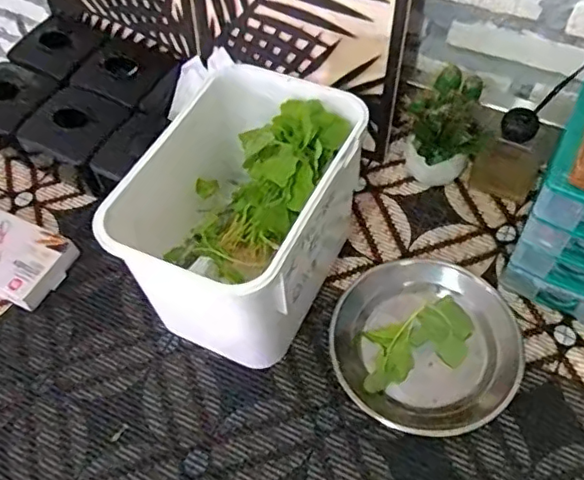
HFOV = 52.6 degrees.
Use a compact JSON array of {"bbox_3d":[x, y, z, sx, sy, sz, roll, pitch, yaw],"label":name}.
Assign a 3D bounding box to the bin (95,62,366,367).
[{"bbox_3d":[-0.049,-0.026,0.672,0.185,0.202,0.272,22,62,17],"label":"bin"}]

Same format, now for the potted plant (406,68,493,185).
[{"bbox_3d":[0.195,-0.135,0.744,0.095,0.182,0.080,13,60,12],"label":"potted plant"}]

